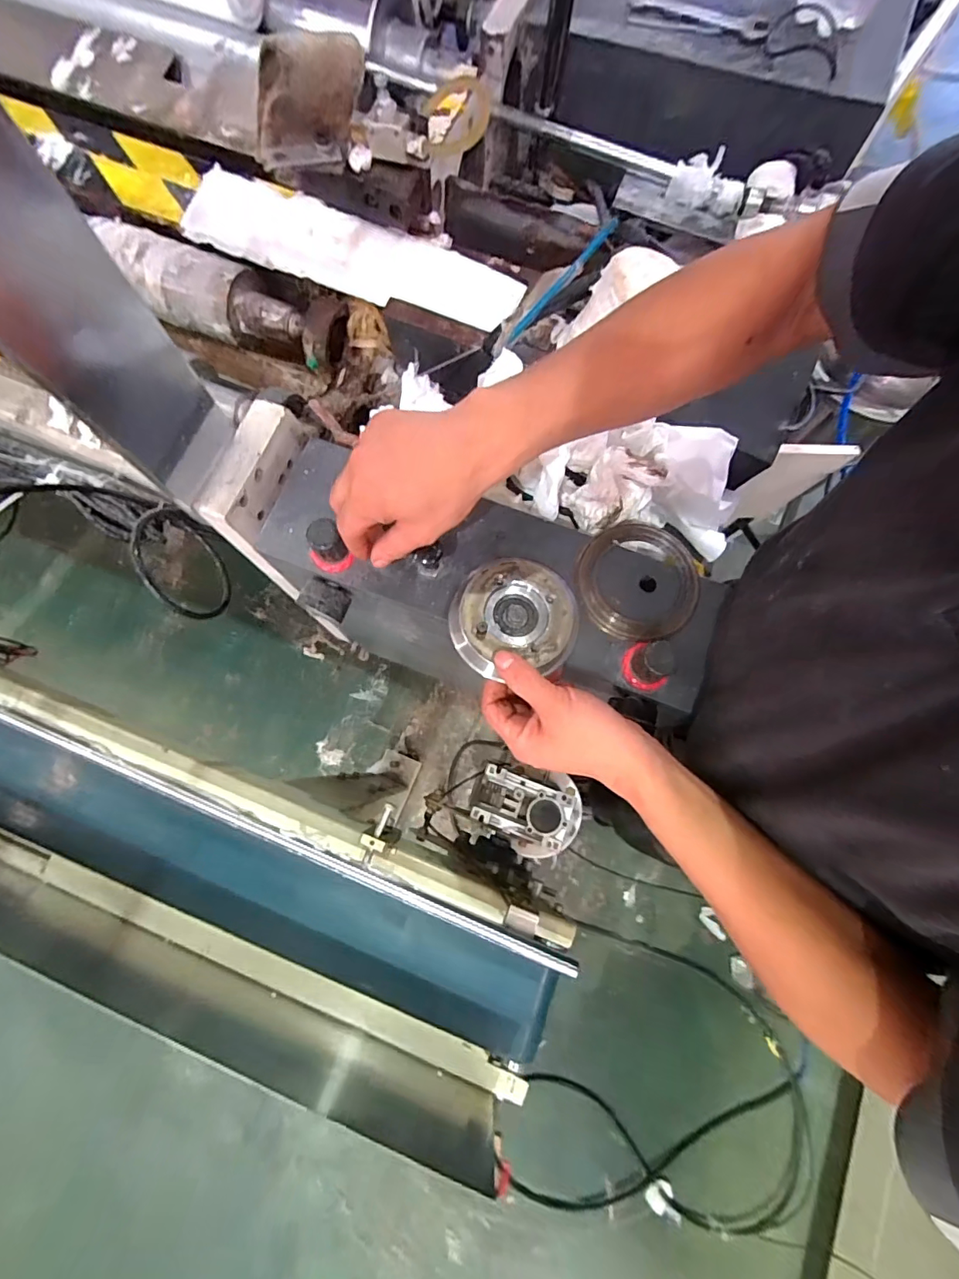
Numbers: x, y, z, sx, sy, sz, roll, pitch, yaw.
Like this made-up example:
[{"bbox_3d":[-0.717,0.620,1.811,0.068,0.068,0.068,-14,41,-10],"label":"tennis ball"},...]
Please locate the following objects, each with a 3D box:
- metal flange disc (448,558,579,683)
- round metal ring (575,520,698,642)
[{"bbox_3d":[0.026,-0.019,0.380,0.096,0.016,0.088,0,76,-1],"label":"metal flange disc"},{"bbox_3d":[0.130,-0.049,0.403,0.100,0.010,0.099,0,76,-1],"label":"round metal ring"}]

